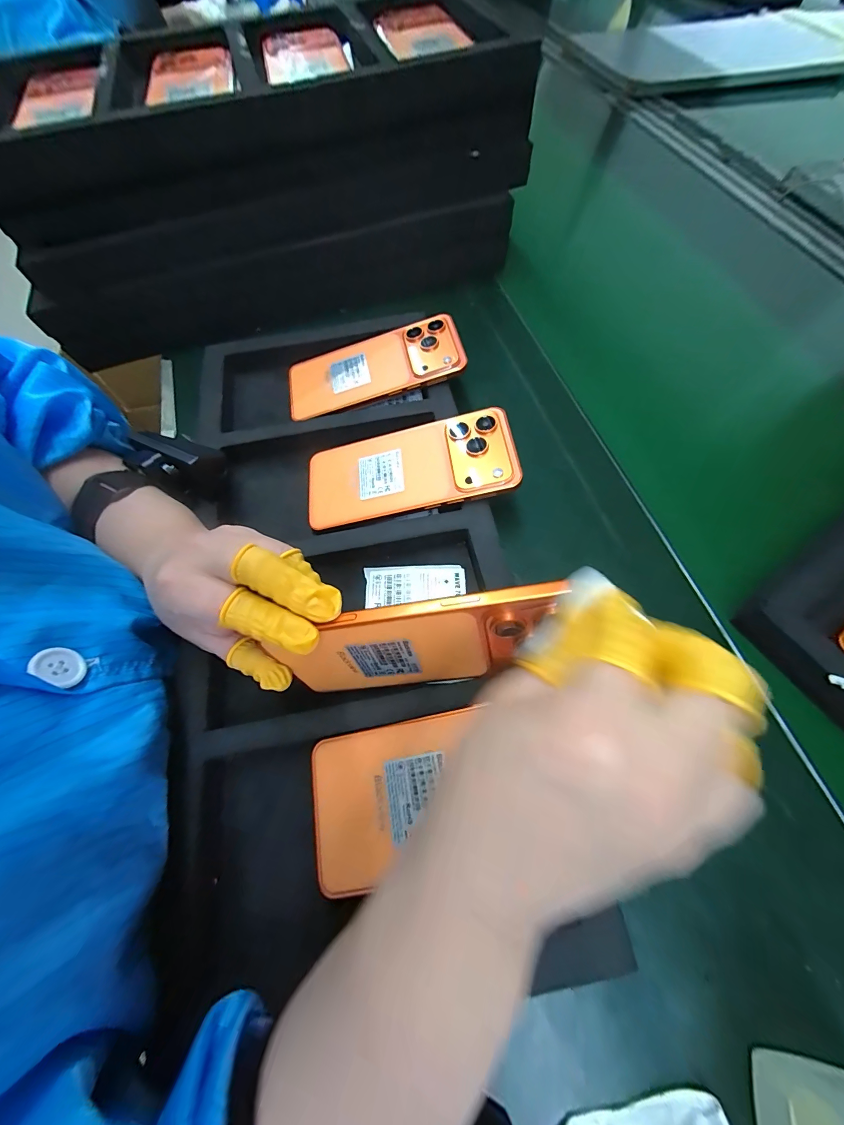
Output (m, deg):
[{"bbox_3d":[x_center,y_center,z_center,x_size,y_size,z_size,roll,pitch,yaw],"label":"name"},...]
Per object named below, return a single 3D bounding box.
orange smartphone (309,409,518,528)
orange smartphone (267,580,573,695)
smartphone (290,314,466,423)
[{"bbox_3d":[-0.011,-0.072,0.282,0.163,0.008,0.073,-10,67,10],"label":"orange smartphone"},{"bbox_3d":[-0.004,0.047,0.193,0.142,0.077,0.010,-8,48,8],"label":"orange smartphone"},{"bbox_3d":[-0.044,-0.175,0.333,0.162,0.007,0.073,-12,67,8],"label":"smartphone"}]

